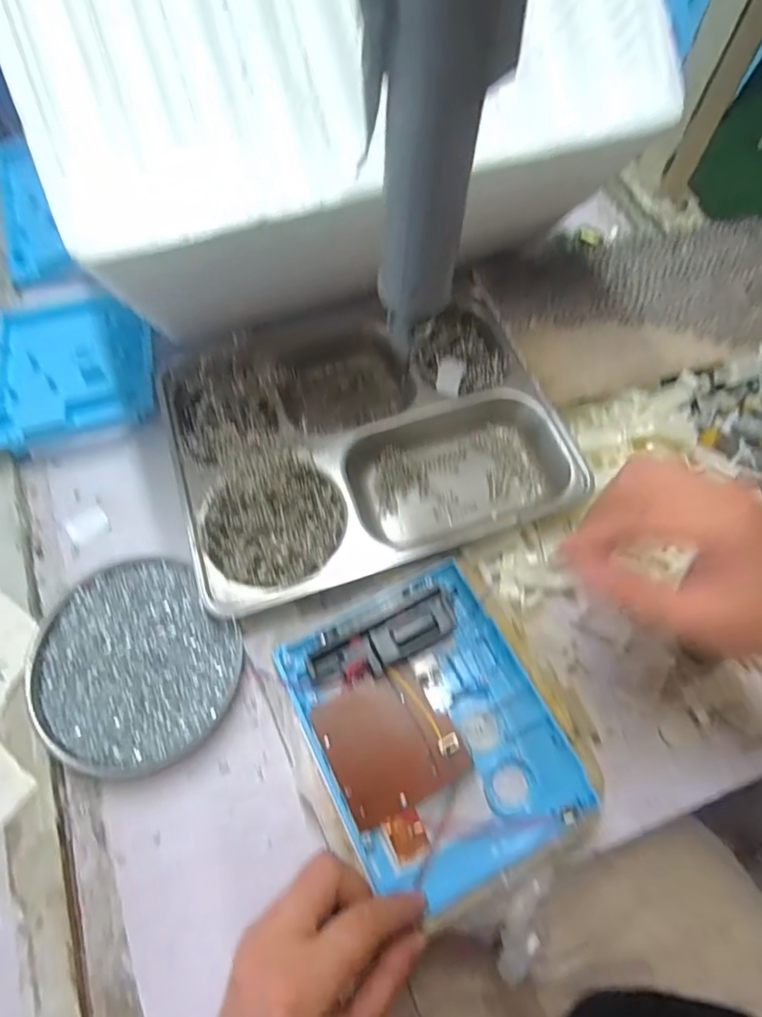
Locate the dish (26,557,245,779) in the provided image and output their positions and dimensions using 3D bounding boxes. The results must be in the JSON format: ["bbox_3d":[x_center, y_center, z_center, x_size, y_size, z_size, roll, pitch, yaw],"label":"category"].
[{"bbox_3d":[-0.163,0.104,0.374,0.126,0.017,0.132,0,68,0],"label":"dish"}]

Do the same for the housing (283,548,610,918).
[{"bbox_3d":[0.030,0.126,0.324,0.132,0.038,0.161,-26,70,-10],"label":"housing"}]

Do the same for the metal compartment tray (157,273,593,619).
[{"bbox_3d":[-0.014,-0.063,0.426,0.275,0.042,0.219,-19,69,-7],"label":"metal compartment tray"}]

